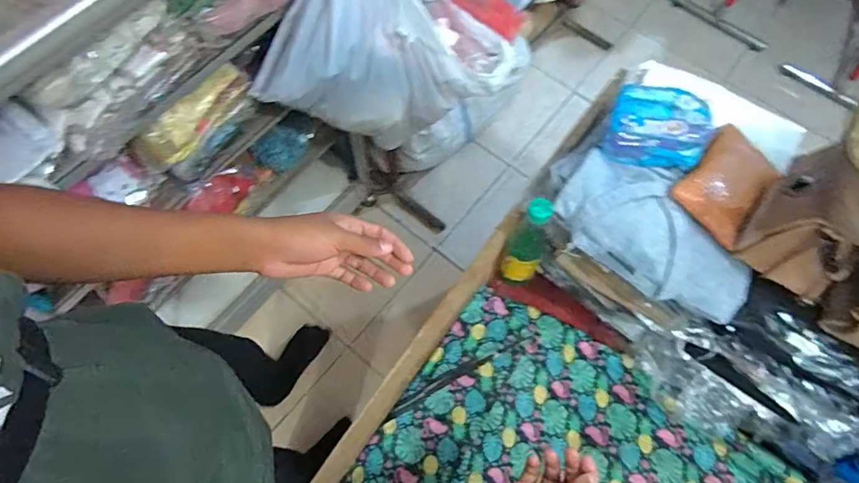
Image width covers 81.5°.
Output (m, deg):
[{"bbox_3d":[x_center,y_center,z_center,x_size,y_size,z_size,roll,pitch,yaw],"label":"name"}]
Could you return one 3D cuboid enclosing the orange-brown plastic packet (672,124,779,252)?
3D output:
[{"bbox_3d":[0.413,-0.086,0.687,0.104,0.050,0.179,41,57,14],"label":"orange-brown plastic packet"}]

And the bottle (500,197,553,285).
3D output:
[{"bbox_3d":[0.152,0.012,0.779,0.061,0.256,0.055,24,70,8],"label":"bottle"}]

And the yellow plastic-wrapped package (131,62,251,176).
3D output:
[{"bbox_3d":[-0.433,-0.222,0.914,0.044,0.075,0.241,37,73,13],"label":"yellow plastic-wrapped package"}]

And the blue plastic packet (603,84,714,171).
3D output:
[{"bbox_3d":[0.323,-0.170,0.705,0.127,0.046,0.125,15,69,5],"label":"blue plastic packet"}]

